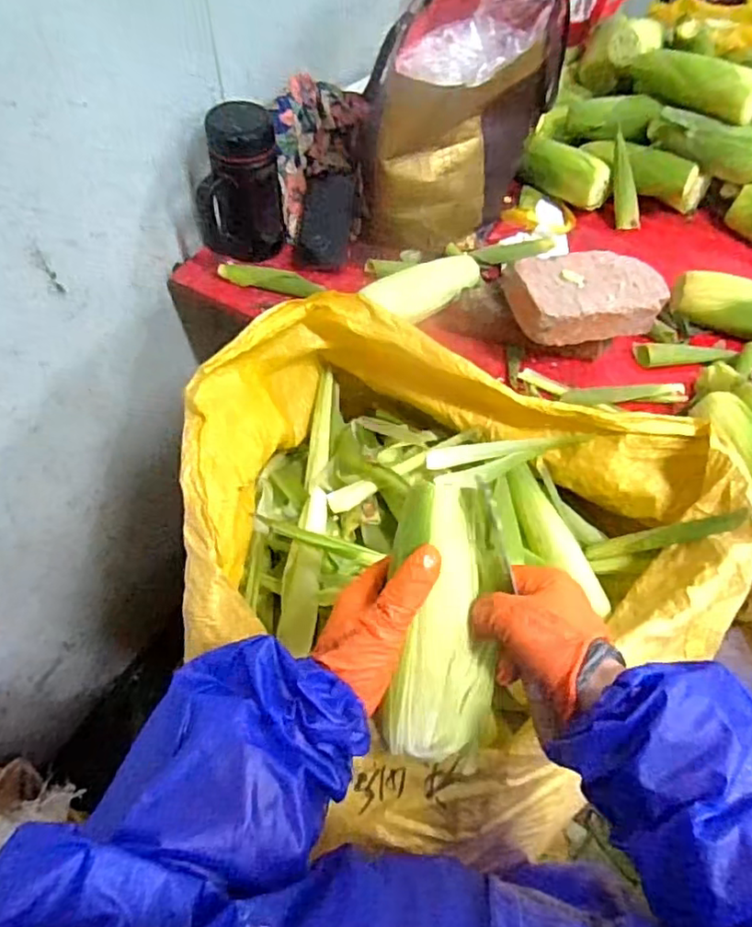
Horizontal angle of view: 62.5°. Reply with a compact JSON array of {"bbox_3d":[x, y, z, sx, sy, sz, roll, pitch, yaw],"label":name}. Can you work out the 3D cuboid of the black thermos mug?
[{"bbox_3d":[-0.178,-0.362,0.810,0.103,0.177,0.079,-3,56,-5],"label":"black thermos mug"}]

